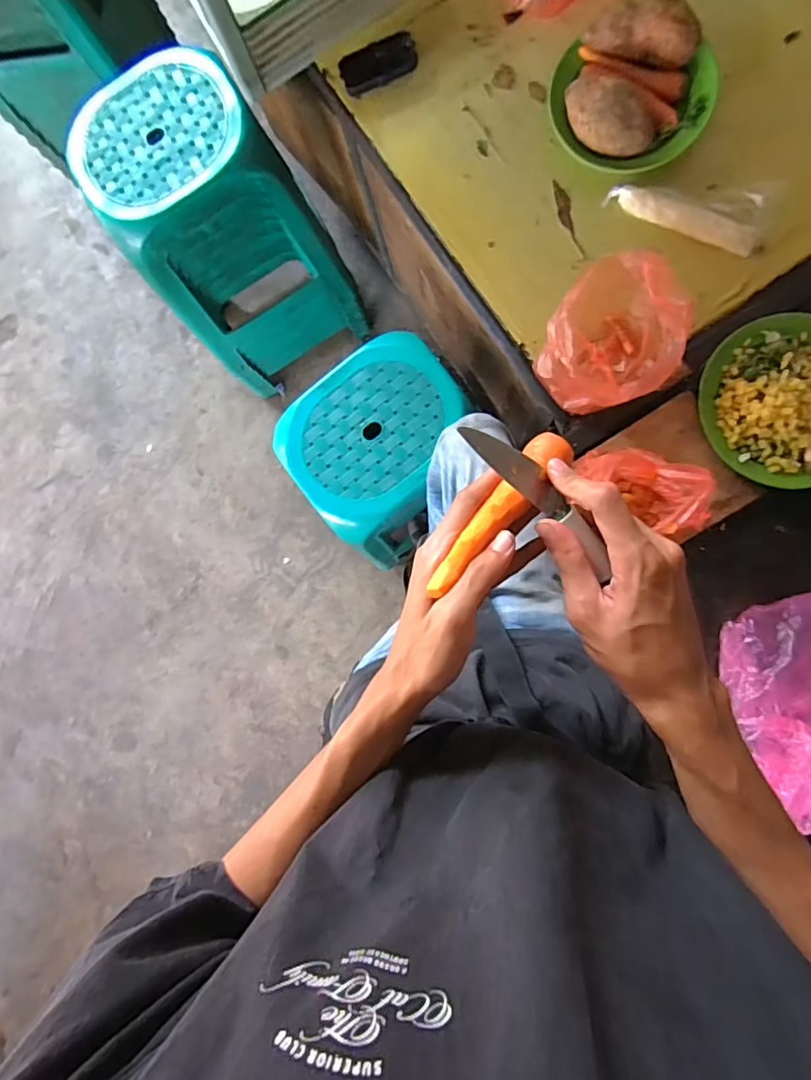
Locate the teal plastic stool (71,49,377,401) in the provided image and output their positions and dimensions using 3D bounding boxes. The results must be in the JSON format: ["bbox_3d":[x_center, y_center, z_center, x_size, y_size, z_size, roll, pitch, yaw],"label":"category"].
[{"bbox_3d":[-0.360,-0.648,1.153,0.377,0.618,0.307,-31,88,5],"label":"teal plastic stool"}]

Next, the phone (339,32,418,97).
[{"bbox_3d":[-0.039,-0.688,0.744,0.109,0.018,0.055,-17,87,5],"label":"phone"}]

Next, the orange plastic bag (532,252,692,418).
[{"bbox_3d":[0.257,-0.248,0.643,0.163,0.160,0.144,-24,86,5],"label":"orange plastic bag"}]

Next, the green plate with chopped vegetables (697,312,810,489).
[{"bbox_3d":[0.476,-0.175,0.645,0.207,0.058,0.194,0,91,6],"label":"green plate with chopped vegetables"}]

